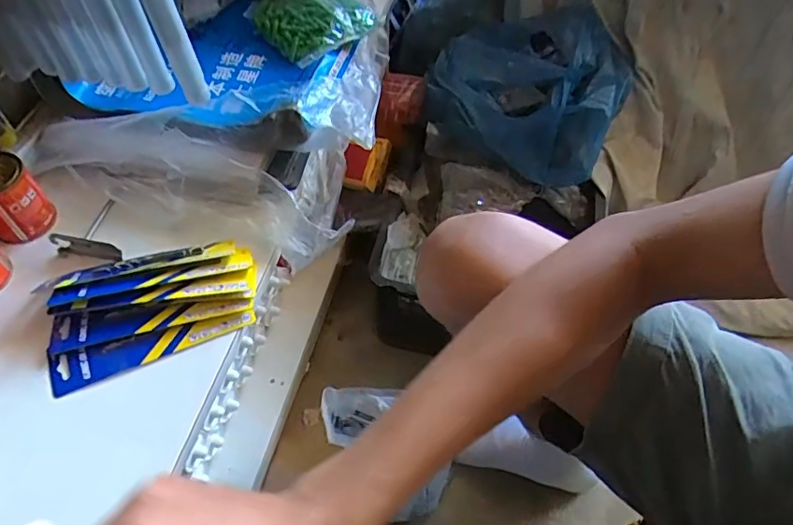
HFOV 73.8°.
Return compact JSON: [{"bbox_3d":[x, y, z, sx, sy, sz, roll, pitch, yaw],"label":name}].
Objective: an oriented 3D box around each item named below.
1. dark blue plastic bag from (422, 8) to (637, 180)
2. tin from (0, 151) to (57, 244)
[{"bbox_3d":[0.210,-0.290,0.841,0.283,0.123,0.281,22,59,15],"label":"dark blue plastic bag"},{"bbox_3d":[-0.356,-0.061,0.484,0.050,0.063,0.051,0,56,0],"label":"tin"}]

